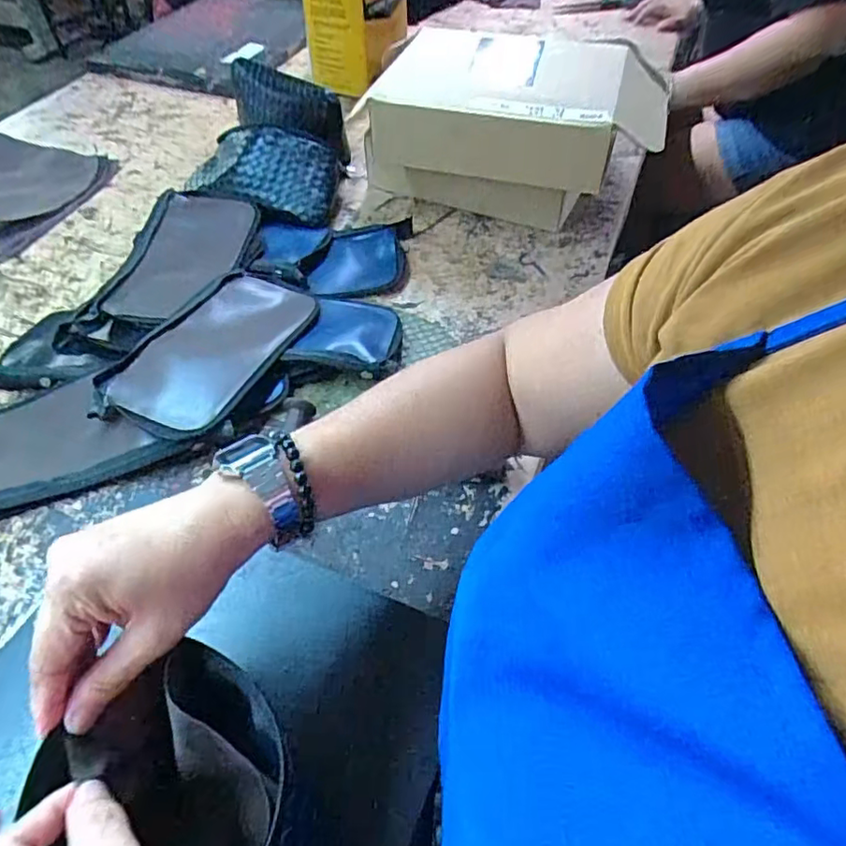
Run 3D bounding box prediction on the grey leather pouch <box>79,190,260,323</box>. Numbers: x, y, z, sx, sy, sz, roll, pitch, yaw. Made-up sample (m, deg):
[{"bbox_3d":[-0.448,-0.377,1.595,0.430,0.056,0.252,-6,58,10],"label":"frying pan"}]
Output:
[{"bbox_3d":[-0.259,-0.185,0.667,0.119,0.032,0.224,4,51,4],"label":"grey leather pouch"}]

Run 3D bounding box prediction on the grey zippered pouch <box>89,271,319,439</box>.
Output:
[{"bbox_3d":[-0.192,-0.074,0.576,0.118,0.014,0.222,23,48,6],"label":"grey zippered pouch"}]

